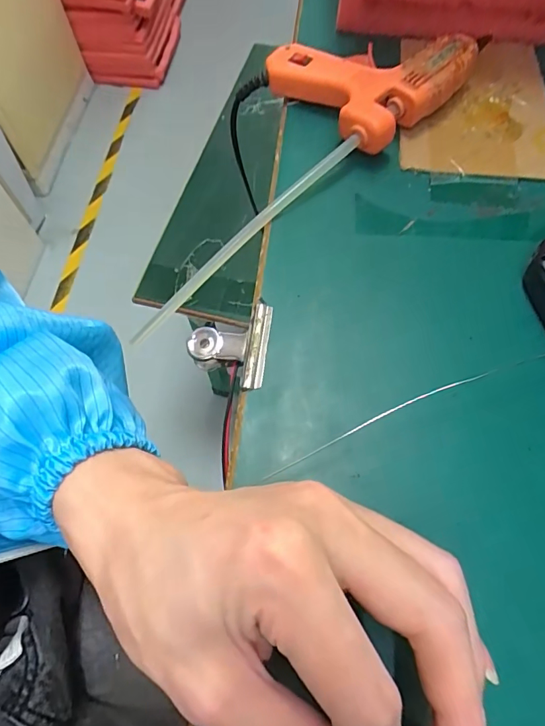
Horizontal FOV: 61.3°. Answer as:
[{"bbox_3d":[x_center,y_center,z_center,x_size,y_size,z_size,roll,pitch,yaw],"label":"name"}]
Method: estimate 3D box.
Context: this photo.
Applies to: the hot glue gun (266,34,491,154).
[{"bbox_3d":[0.072,-0.204,0.321,0.114,0.031,0.108,-32,68,-13],"label":"hot glue gun"}]

